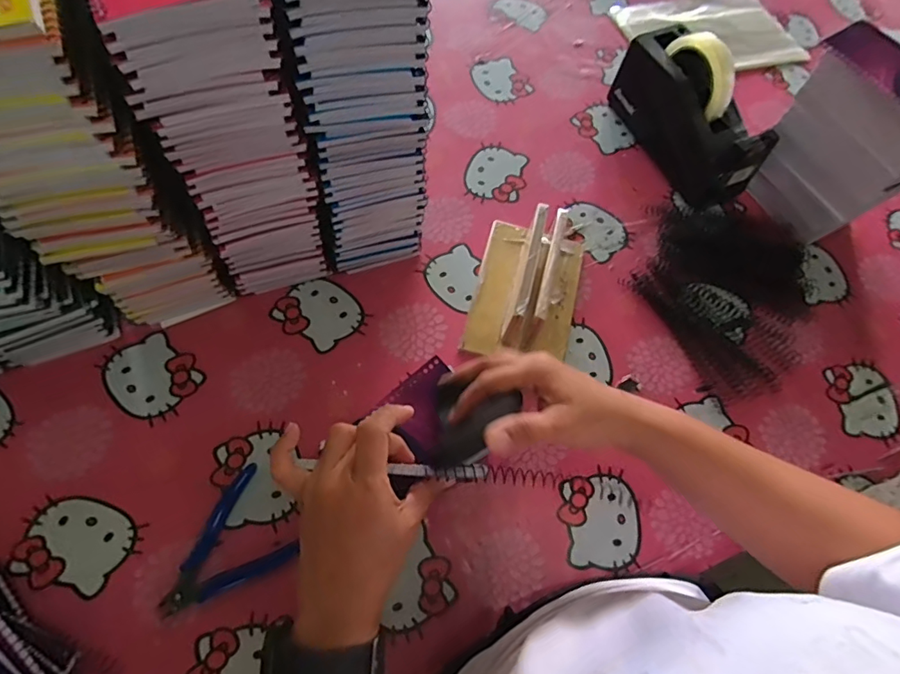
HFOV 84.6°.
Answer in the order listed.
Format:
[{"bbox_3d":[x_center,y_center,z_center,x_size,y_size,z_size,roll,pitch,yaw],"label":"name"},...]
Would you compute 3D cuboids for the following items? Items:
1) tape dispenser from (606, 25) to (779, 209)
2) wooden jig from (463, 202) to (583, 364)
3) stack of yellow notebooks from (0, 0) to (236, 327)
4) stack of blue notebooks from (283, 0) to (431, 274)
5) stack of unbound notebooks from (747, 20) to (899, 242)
[{"bbox_3d":[0.284,-0.269,0.584,0.072,0.117,0.204,-25,70,-15],"label":"tape dispenser"},{"bbox_3d":[0.085,-0.069,0.502,0.105,0.074,0.176,15,65,2],"label":"wooden jig"},{"bbox_3d":[-0.268,-0.132,0.381,0.101,0.297,0.132,-14,68,-11],"label":"stack of yellow notebooks"},{"bbox_3d":[-0.080,-0.195,0.420,0.097,0.300,0.122,-17,68,-12],"label":"stack of blue notebooks"},{"bbox_3d":[0.425,-0.204,0.539,0.086,0.175,0.151,-27,71,-16],"label":"stack of unbound notebooks"}]

